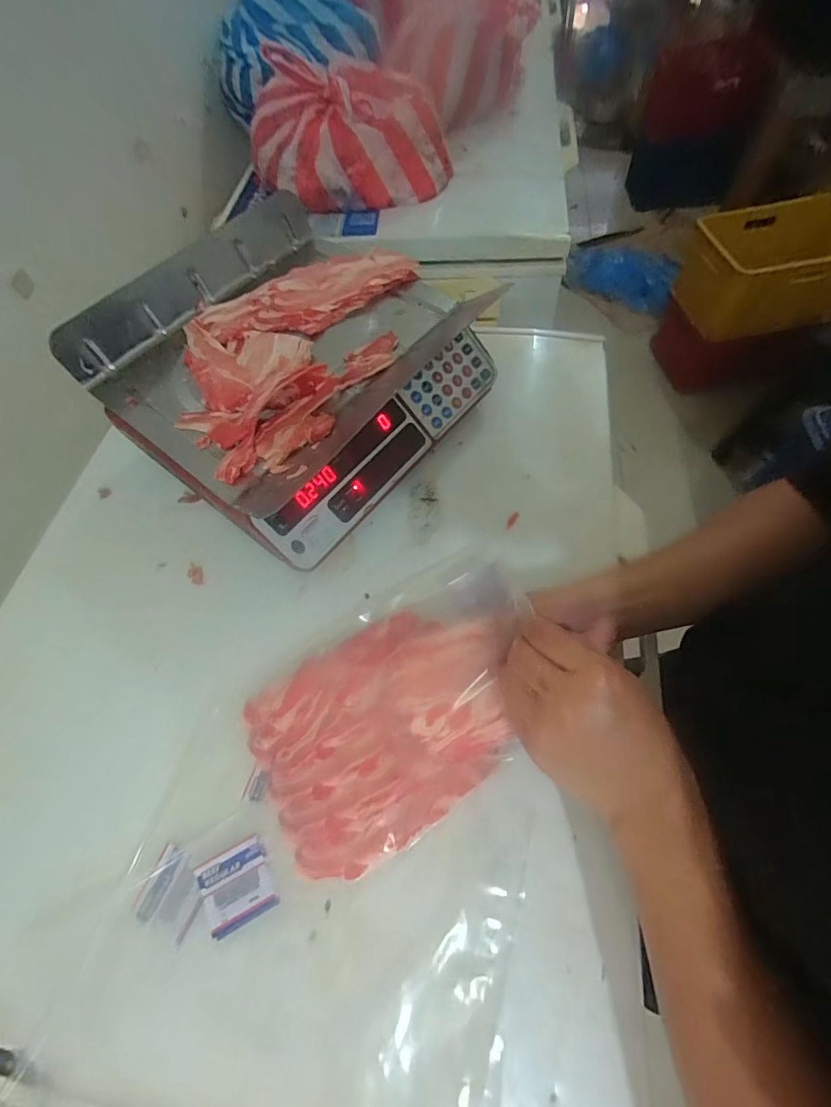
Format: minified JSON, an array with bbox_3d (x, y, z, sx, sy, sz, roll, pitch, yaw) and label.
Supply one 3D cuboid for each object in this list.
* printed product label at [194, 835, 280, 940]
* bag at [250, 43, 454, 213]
[{"bbox_3d":[-0.139,0.259,0.358,0.052,0.004,0.052,-26,62,-10],"label":"printed product label"},{"bbox_3d":[-0.117,-0.751,0.822,0.338,0.146,0.221,-17,61,-3],"label":"bag"}]

